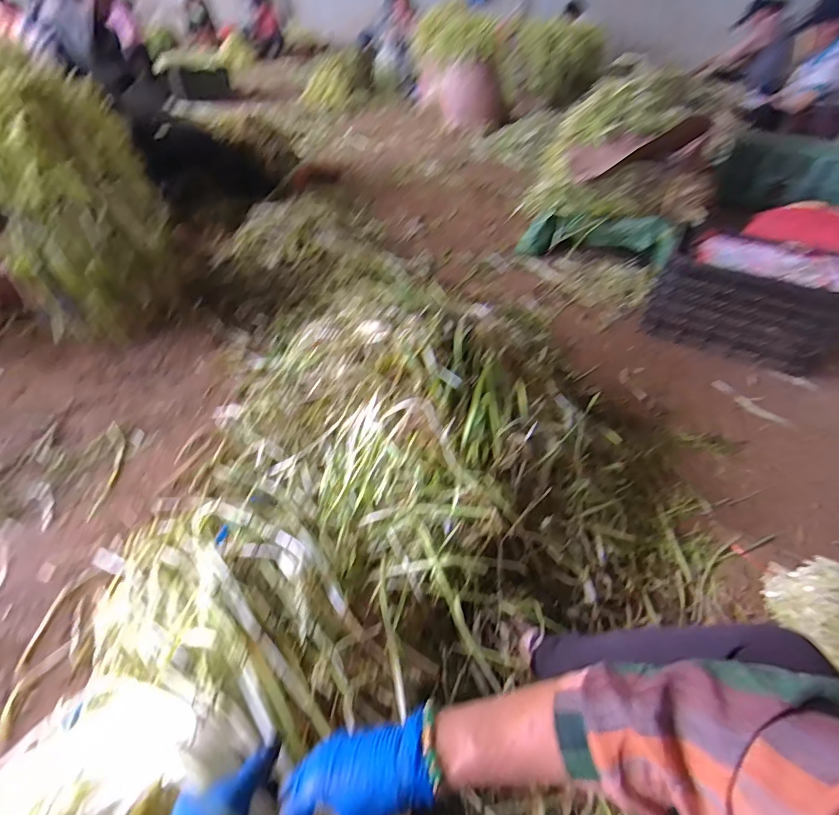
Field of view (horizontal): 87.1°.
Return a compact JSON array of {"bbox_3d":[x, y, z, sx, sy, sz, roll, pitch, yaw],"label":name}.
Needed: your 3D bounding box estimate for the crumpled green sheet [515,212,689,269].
[{"bbox_3d":[0.691,-0.666,1.734,0.588,0.189,0.167,13,44,27],"label":"crumpled green sheet"}]

